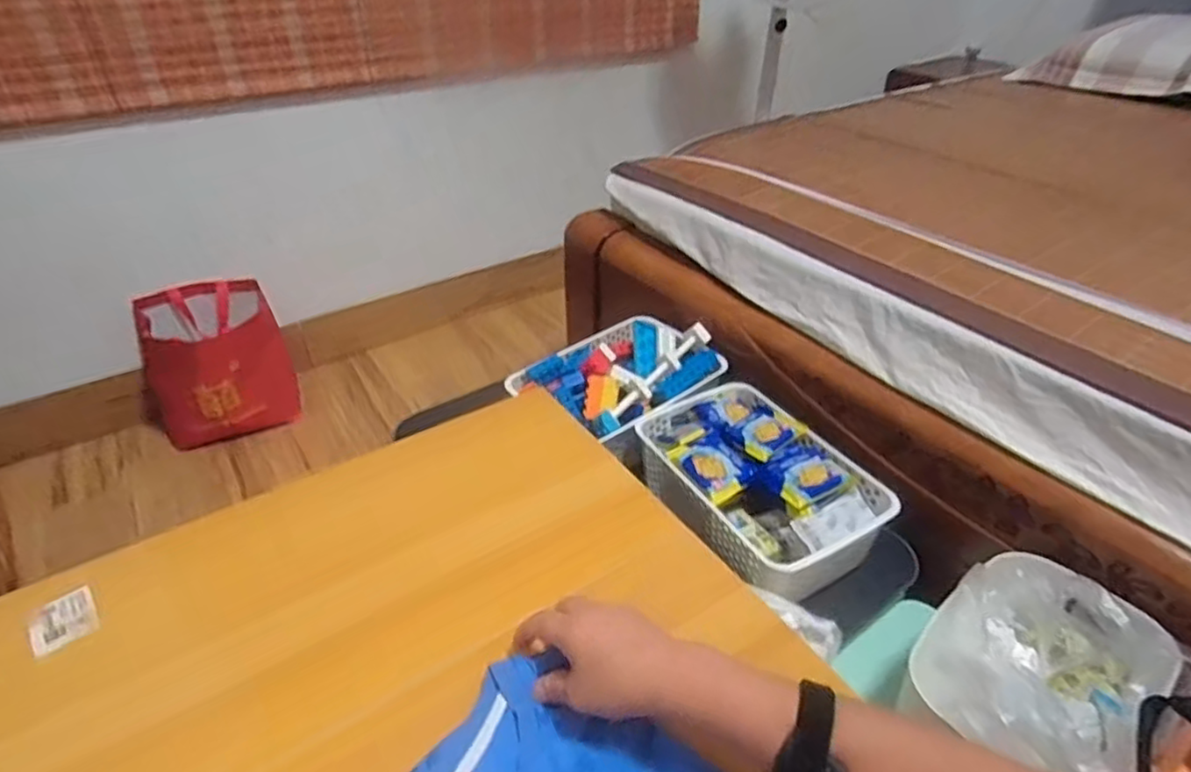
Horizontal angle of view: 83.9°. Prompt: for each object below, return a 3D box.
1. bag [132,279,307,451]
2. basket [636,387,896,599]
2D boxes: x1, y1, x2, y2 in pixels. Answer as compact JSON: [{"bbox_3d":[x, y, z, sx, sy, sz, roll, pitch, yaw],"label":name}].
[{"bbox_3d":[-0.874,-0.044,1.537,0.292,0.306,0.235,-28,45,-32],"label":"bag"},{"bbox_3d":[0.208,0.129,0.885,0.231,0.096,0.325,-17,40,-21],"label":"basket"}]

